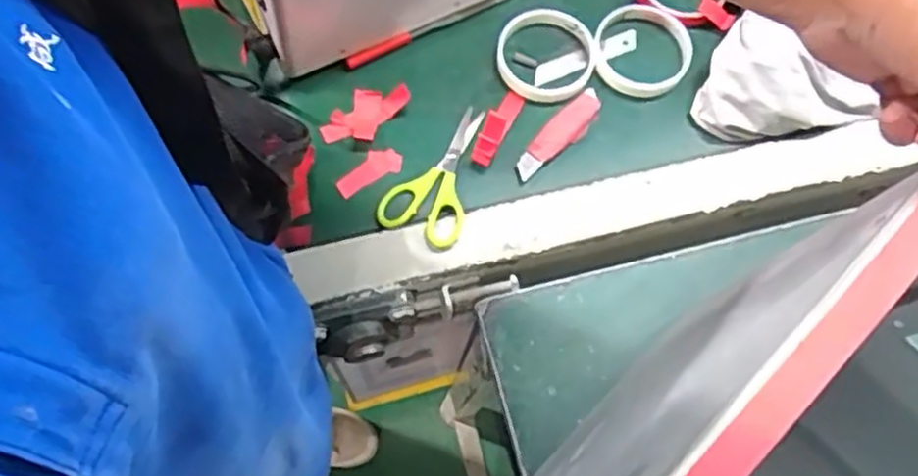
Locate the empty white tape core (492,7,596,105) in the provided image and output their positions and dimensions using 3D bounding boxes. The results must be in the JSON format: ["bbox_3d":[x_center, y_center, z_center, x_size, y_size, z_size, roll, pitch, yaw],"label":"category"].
[{"bbox_3d":[0.075,-0.158,0.665,0.083,0.012,0.083,17,72,3],"label":"empty white tape core"}]

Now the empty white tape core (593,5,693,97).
[{"bbox_3d":[0.161,-0.163,0.671,0.082,0.024,0.083,1,72,-2],"label":"empty white tape core"}]

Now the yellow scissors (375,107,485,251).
[{"bbox_3d":[-0.012,-0.053,0.619,0.066,0.006,0.122,26,73,6],"label":"yellow scissors"}]

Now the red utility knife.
[{"bbox_3d":[0.083,-0.087,0.644,0.099,0.010,0.027,-41,78,-14],"label":"red utility knife"}]

